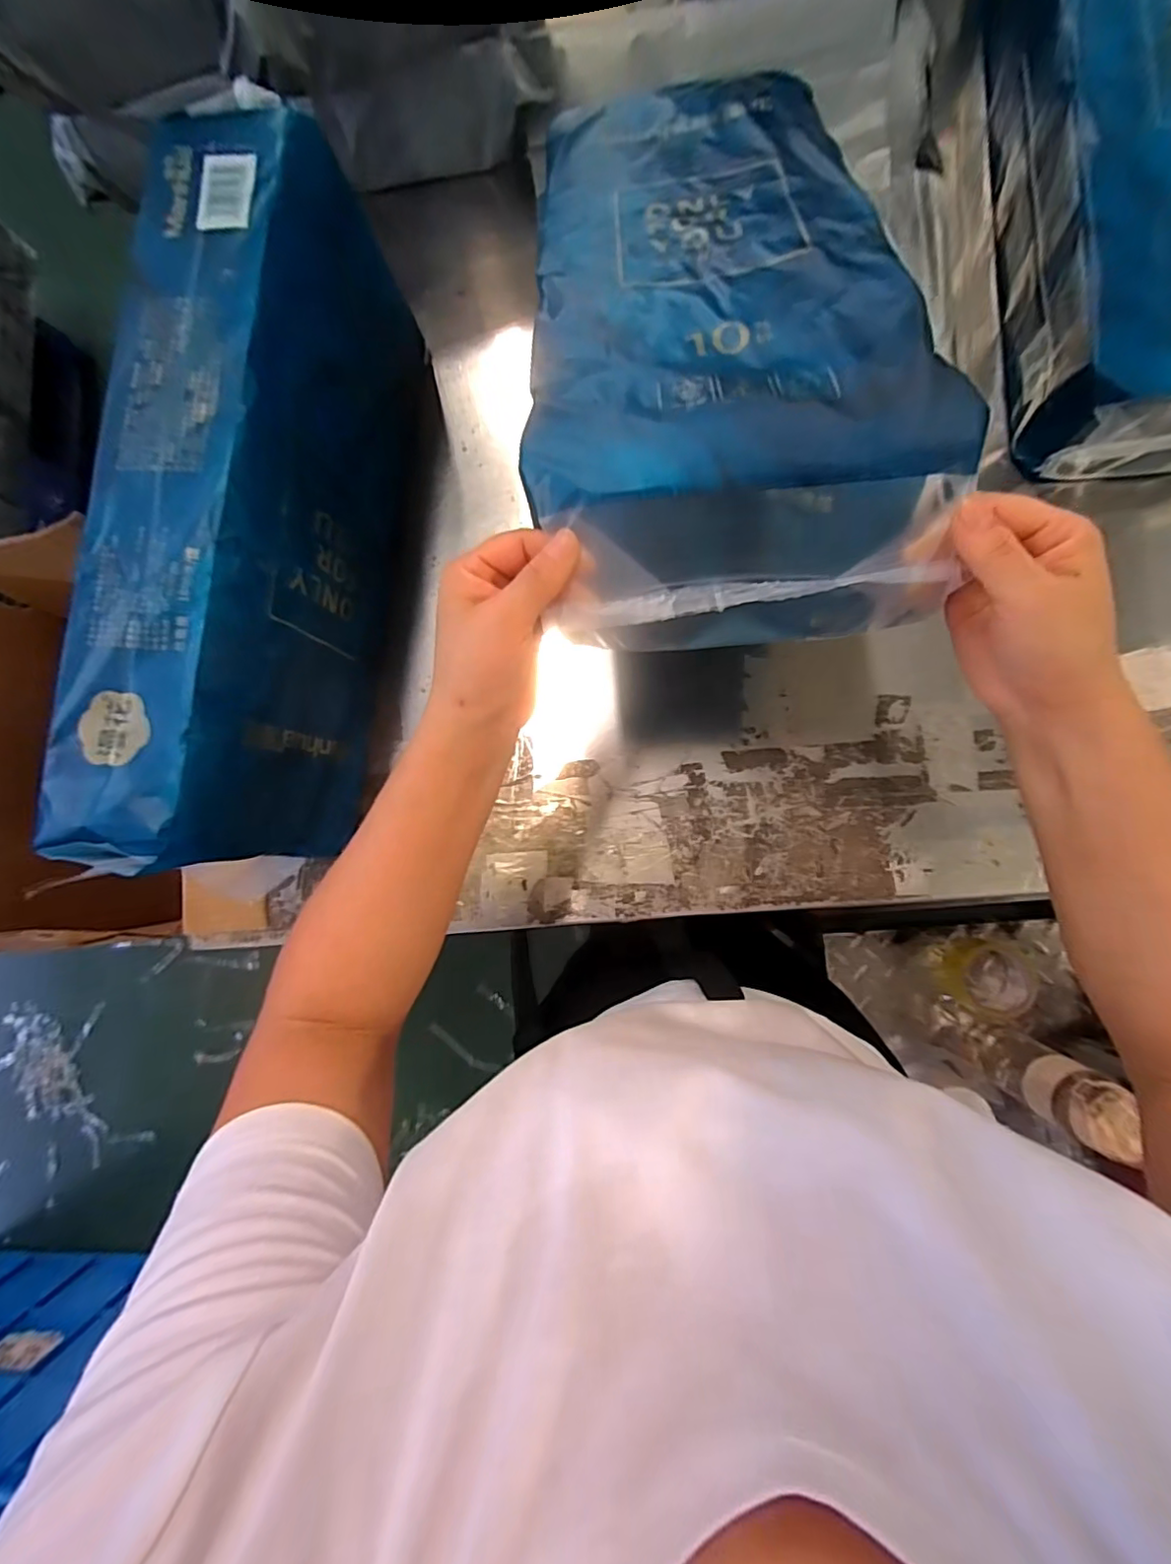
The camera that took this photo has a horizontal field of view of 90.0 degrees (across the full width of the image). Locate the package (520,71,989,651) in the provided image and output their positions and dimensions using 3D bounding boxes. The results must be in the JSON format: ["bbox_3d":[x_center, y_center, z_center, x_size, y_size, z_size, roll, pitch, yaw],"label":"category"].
[{"bbox_3d":[0.078,-0.320,0.391,0.207,0.071,0.508,-4,64,6],"label":"package"}]

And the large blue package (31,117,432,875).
[{"bbox_3d":[-0.266,-0.207,0.498,0.122,0.210,0.528,5,87,6],"label":"large blue package"}]

